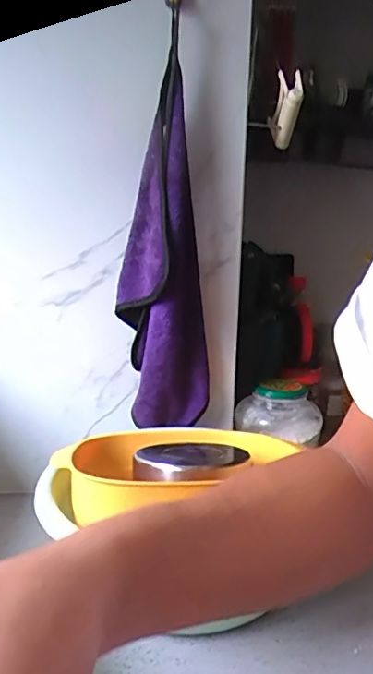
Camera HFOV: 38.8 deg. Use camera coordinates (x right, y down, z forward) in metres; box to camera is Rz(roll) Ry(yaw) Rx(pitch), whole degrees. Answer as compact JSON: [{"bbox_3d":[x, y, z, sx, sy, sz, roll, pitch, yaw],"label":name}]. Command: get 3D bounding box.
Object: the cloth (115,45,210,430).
[{"bbox_3d":[-0.023,-0.092,0.656,0.111,0.406,0.069,3,10,4],"label":"cloth"}]

